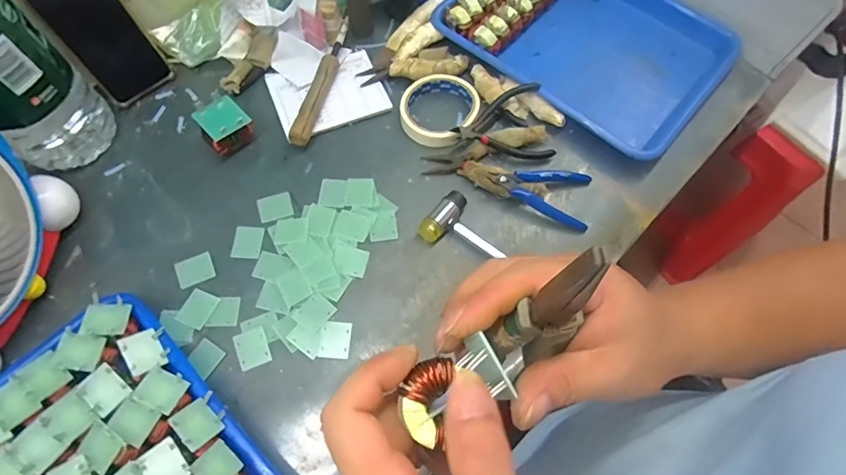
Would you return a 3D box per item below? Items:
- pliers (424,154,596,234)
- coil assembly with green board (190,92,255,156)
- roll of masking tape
[{"bbox_3d":[0.096,-0.068,0.511,0.184,0.028,0.064,18,68,6],"label":"pliers"},{"bbox_3d":[-0.222,-0.124,0.517,0.053,0.051,0.049,40,72,14],"label":"coil assembly with green board"},{"bbox_3d":[0.019,-0.154,0.545,0.088,0.025,0.094,1,67,-1],"label":"roll of masking tape"}]

